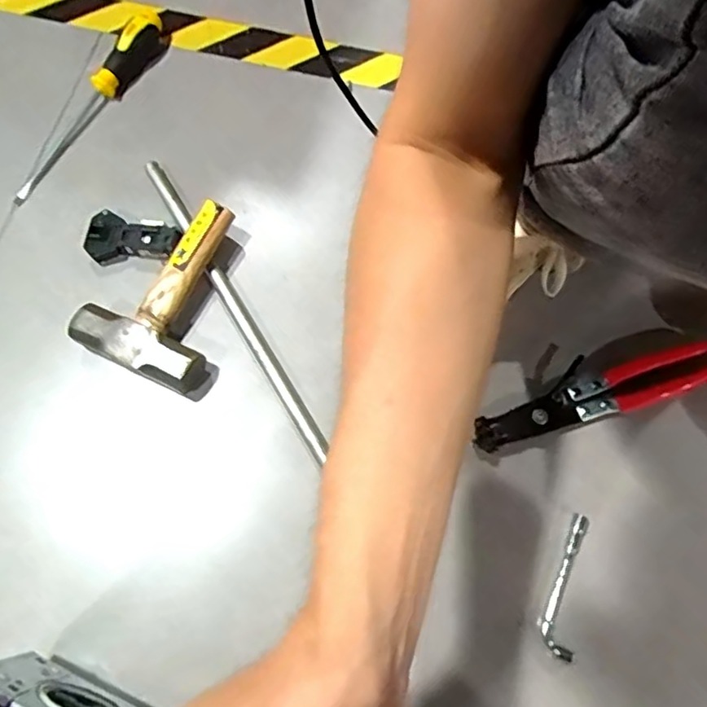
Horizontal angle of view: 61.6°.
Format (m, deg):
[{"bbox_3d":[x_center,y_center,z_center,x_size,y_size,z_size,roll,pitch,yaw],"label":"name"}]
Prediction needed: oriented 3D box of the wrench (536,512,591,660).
[{"bbox_3d":[0.166,0.181,0.471,0.024,0.012,0.109,16,71,4],"label":"wrench"}]

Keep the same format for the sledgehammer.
[{"bbox_3d":[-0.163,-0.062,0.535,0.105,0.037,0.161,23,72,7],"label":"sledgehammer"}]

